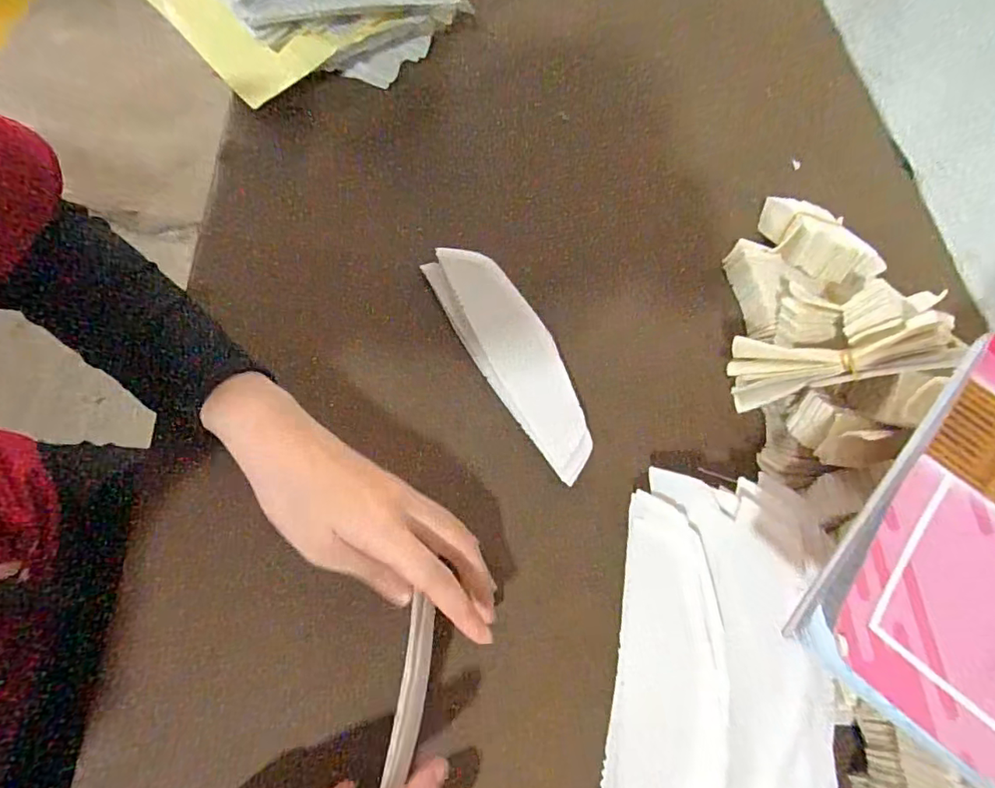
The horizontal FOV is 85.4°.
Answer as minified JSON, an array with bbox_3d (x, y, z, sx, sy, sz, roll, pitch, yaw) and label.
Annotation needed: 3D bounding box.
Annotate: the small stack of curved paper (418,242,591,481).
[{"bbox_3d":[0.014,-0.033,0.405,0.058,0.013,0.198,-27,71,-21],"label":"small stack of curved paper"}]

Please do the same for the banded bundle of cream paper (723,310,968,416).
[{"bbox_3d":[0.217,-0.023,0.353,0.128,0.026,0.040,-13,57,40],"label":"banded bundle of cream paper"}]

